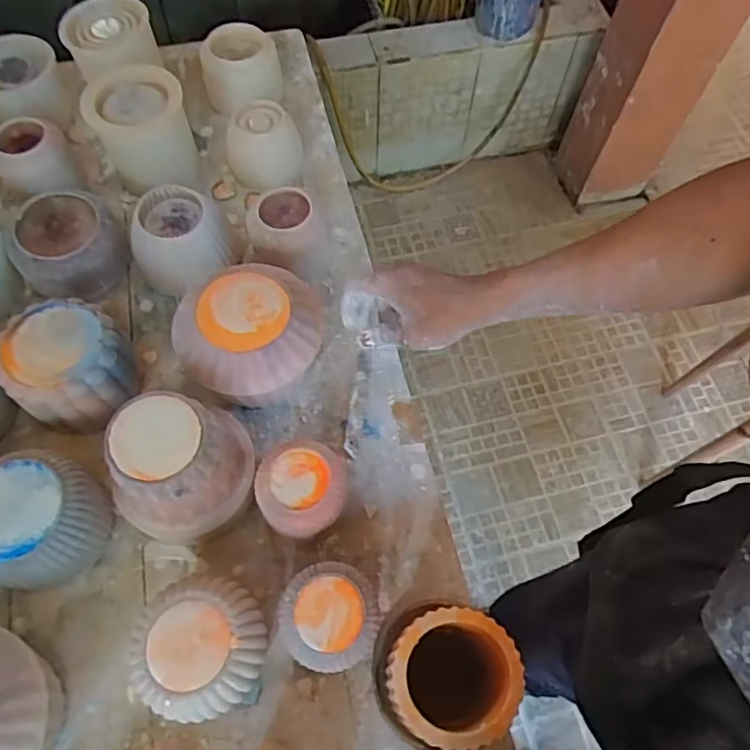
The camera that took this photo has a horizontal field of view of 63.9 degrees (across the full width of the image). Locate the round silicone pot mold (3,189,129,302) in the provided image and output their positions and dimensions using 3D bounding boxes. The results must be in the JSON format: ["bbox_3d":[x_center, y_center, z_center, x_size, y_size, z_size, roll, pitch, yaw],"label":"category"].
[{"bbox_3d":[-0.311,-0.131,0.618,0.098,0.071,0.101,1,64,-1],"label":"round silicone pot mold"}]

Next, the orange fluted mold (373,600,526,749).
[{"bbox_3d":[0.047,0.215,0.443,0.093,0.105,0.094,-2,64,-2],"label":"orange fluted mold"}]

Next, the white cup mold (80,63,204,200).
[{"bbox_3d":[-0.253,-0.268,0.658,0.101,0.091,0.097,-14,66,-8],"label":"white cup mold"}]

